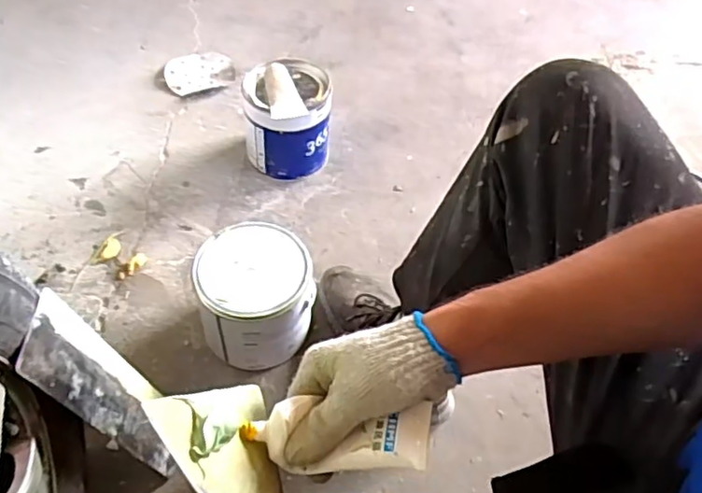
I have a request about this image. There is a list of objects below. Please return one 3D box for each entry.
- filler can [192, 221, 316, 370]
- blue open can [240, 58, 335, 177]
[{"bbox_3d":[-0.132,0.074,0.848,0.146,0.146,0.146,2,51,-3],"label":"filler can"},{"bbox_3d":[-0.111,-0.221,1.070,0.146,0.171,0.167,-8,52,-11],"label":"blue open can"}]

